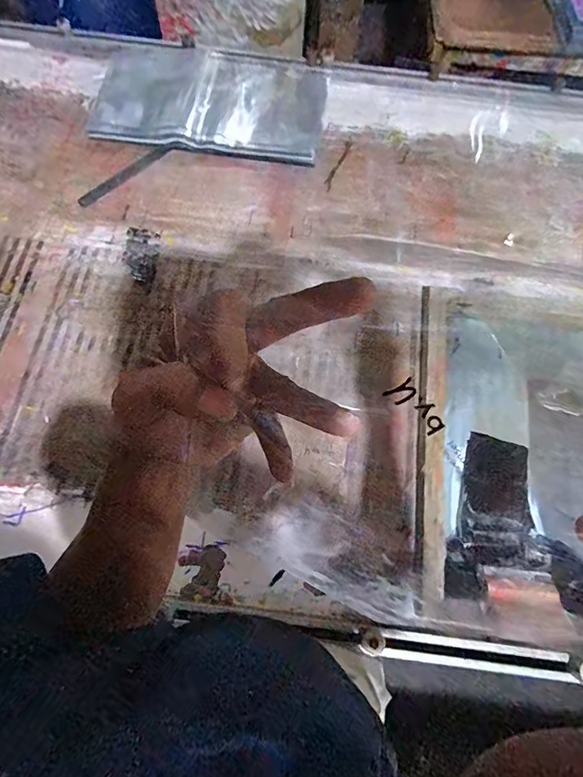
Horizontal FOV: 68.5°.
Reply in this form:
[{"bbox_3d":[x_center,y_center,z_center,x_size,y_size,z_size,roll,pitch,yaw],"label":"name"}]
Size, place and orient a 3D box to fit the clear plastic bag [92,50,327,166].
[{"bbox_3d":[-0.185,-0.670,0.991,0.522,0.061,0.283,6,70,1],"label":"clear plastic bag"}]

